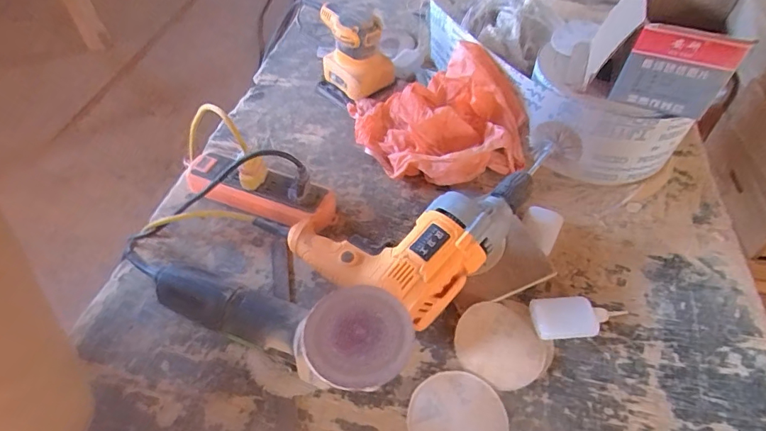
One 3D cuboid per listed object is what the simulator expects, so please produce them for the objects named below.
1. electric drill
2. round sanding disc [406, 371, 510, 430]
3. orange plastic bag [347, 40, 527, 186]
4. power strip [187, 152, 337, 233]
[{"bbox_3d":[0.046,-0.010,0.550,0.205,0.084,0.275,33,58,24],"label":"electric drill"},{"bbox_3d":[0.073,0.200,0.438,0.091,0.005,0.092,0,50,0],"label":"round sanding disc"},{"bbox_3d":[0.074,-0.144,0.642,0.193,0.115,0.234,-28,56,-21],"label":"orange plastic bag"},{"bbox_3d":[-0.165,-0.028,0.595,0.212,0.041,0.076,15,52,12],"label":"power strip"}]

